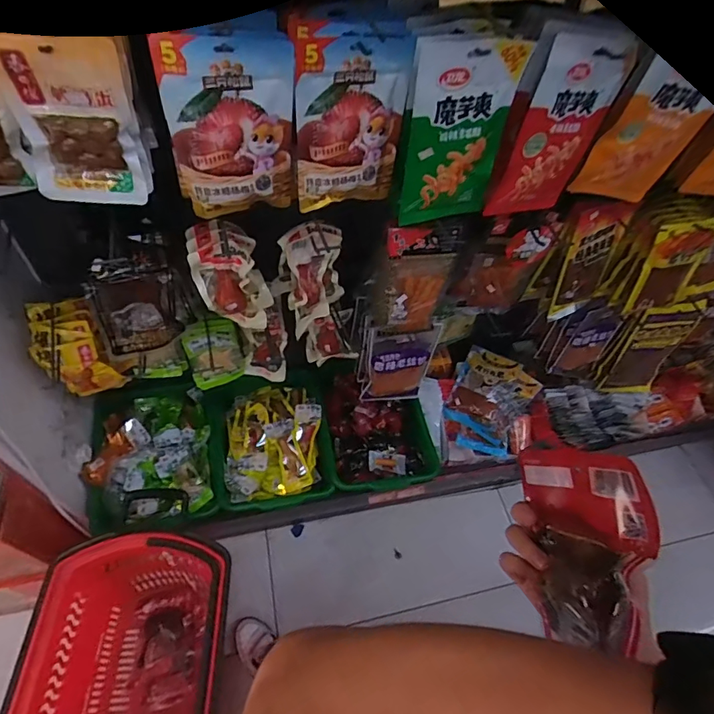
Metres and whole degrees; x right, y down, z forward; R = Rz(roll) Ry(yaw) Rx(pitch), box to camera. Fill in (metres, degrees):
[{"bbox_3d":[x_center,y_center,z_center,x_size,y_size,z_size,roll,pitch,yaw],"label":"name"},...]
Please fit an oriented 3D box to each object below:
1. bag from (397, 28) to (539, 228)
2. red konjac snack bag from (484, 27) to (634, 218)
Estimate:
[{"bbox_3d":[0.140,-0.302,0.631,0.148,0.240,0.029,-12,56,-14],"label":"bag"},{"bbox_3d":[0.299,-0.330,0.678,0.157,0.248,0.037,-13,52,-24],"label":"red konjac snack bag"}]

